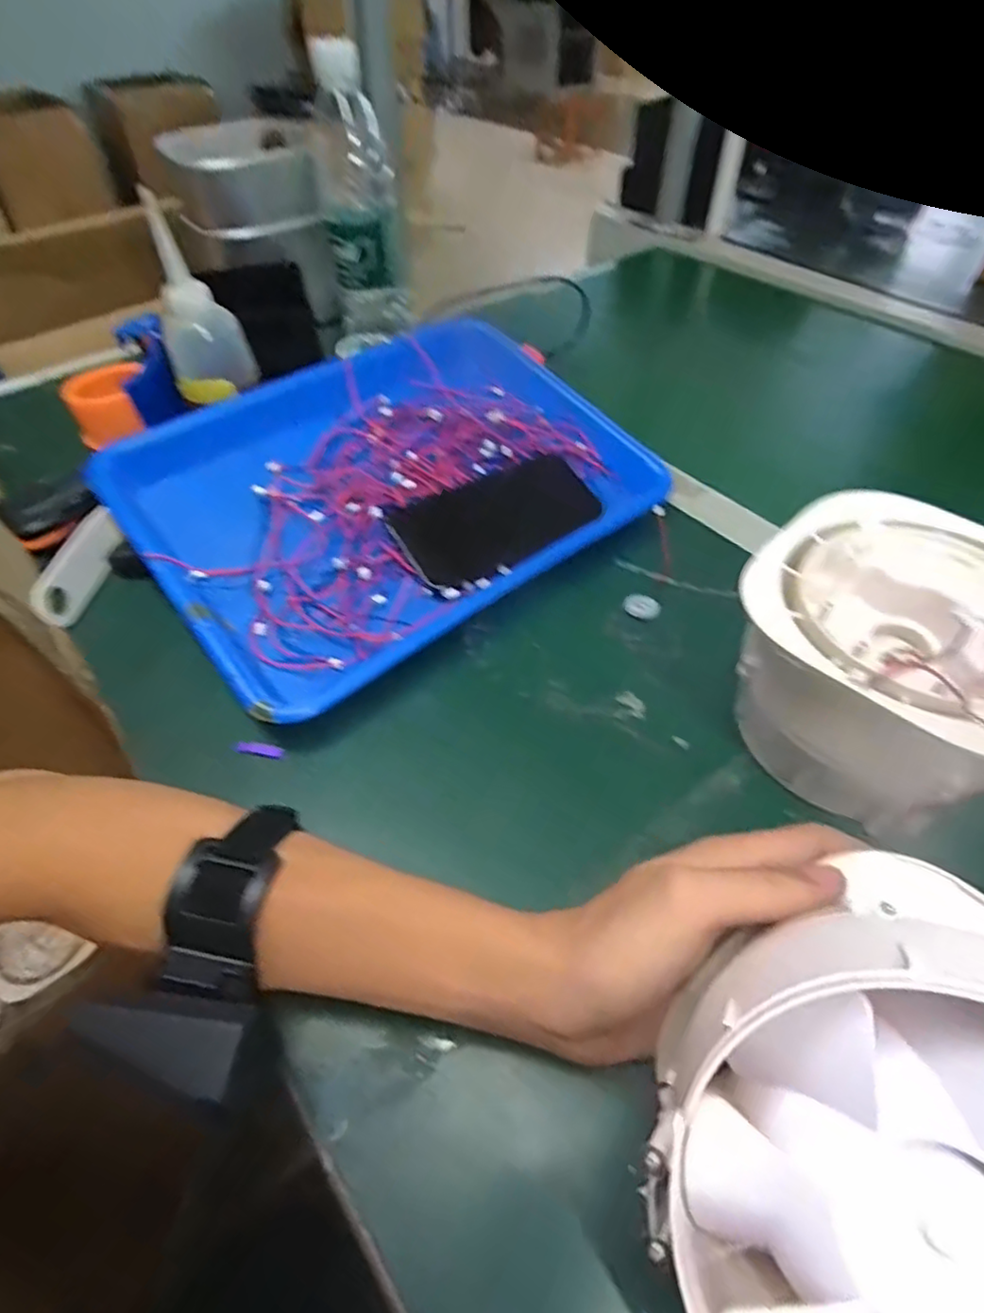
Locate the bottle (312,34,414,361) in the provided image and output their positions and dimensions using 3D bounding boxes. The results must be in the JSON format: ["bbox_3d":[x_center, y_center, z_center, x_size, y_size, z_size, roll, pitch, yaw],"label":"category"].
[{"bbox_3d":[-0.118,-0.392,0.573,0.074,0.222,0.057,-6,50,-4],"label":"bottle"}]

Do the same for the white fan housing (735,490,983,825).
[{"bbox_3d":[0.191,0.004,0.309,0.137,0.092,0.130,32,57,25],"label":"white fan housing"}]

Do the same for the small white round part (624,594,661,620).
[{"bbox_3d":[0.098,-0.033,0.411,0.022,0.006,0.018,23,54,18],"label":"small white round part"}]

